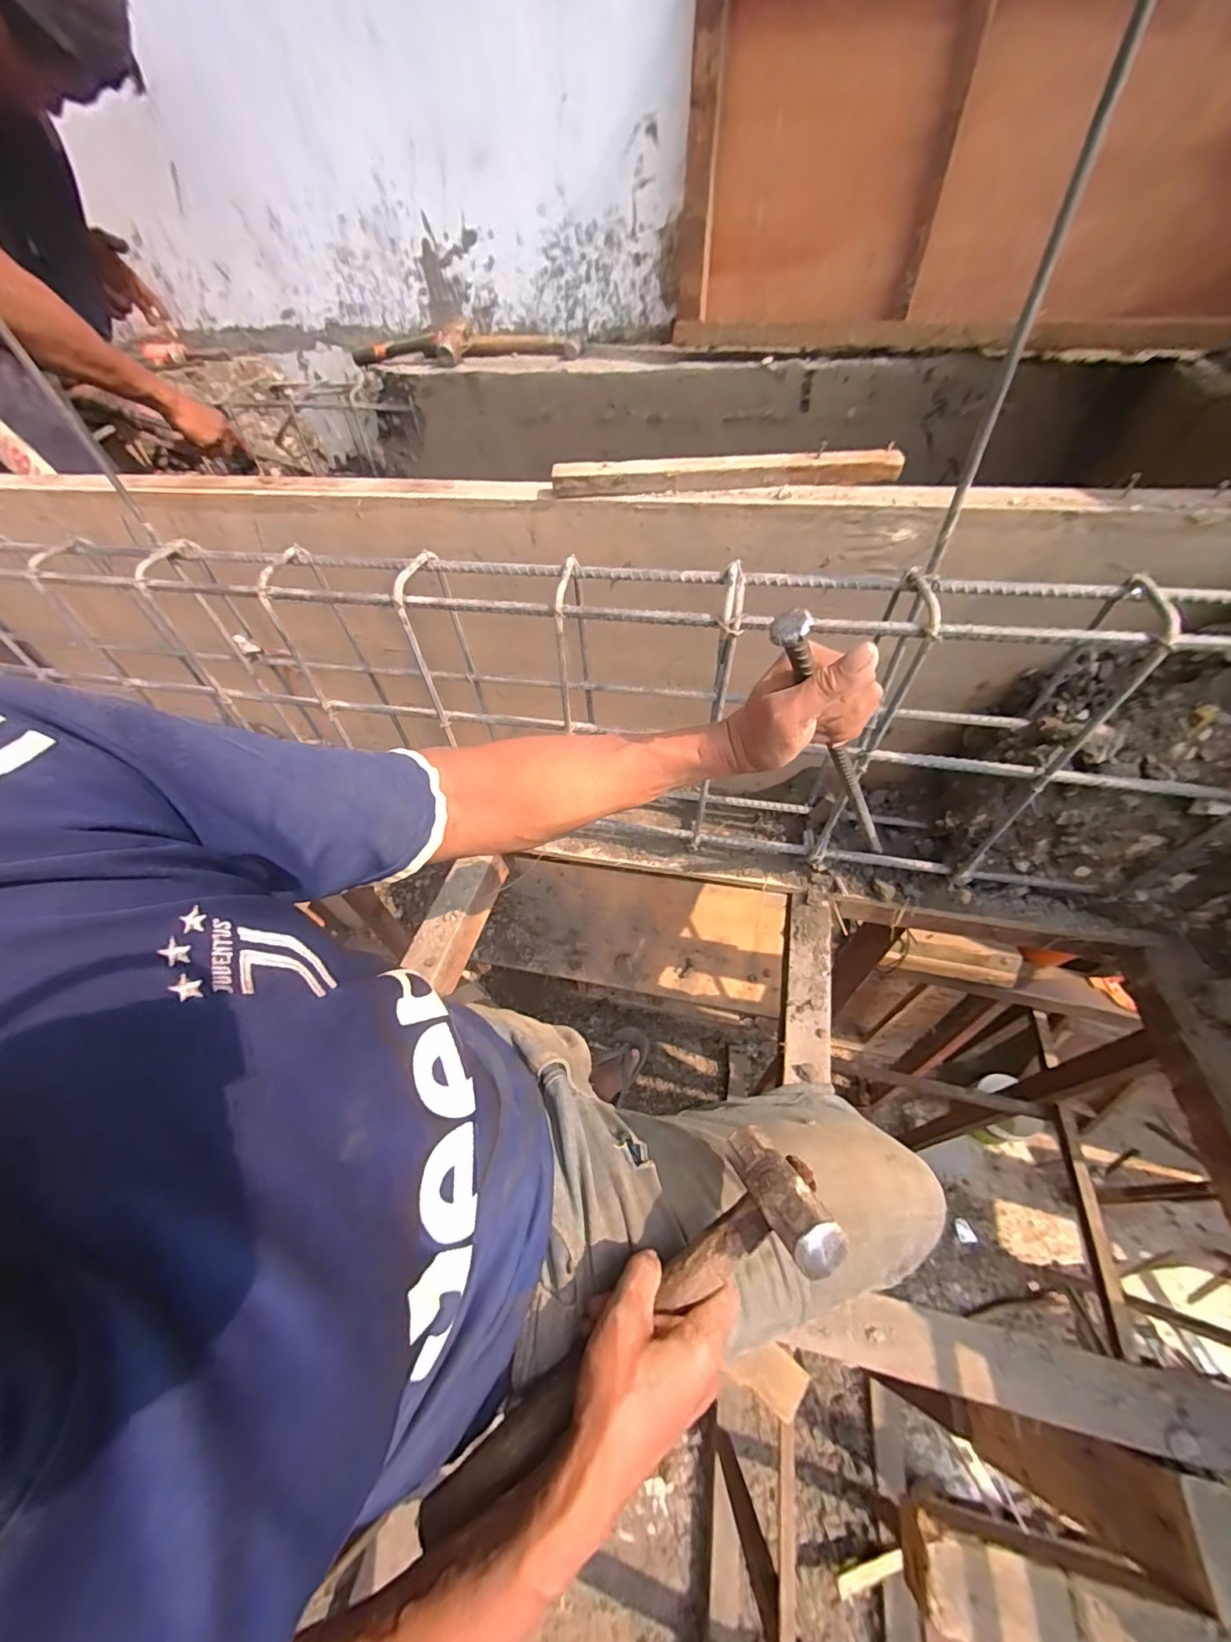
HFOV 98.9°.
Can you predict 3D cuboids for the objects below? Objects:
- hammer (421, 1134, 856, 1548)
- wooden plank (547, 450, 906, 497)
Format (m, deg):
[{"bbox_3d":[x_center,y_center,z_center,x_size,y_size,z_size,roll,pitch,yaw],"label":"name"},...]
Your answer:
[{"bbox_3d":[0.009,0.333,0.346,0.306,0.058,0.084,-35,56,-8],"label":"hammer"},{"bbox_3d":[0.111,-0.356,0.539,0.344,0.028,0.023,0,52,5],"label":"wooden plank"}]

